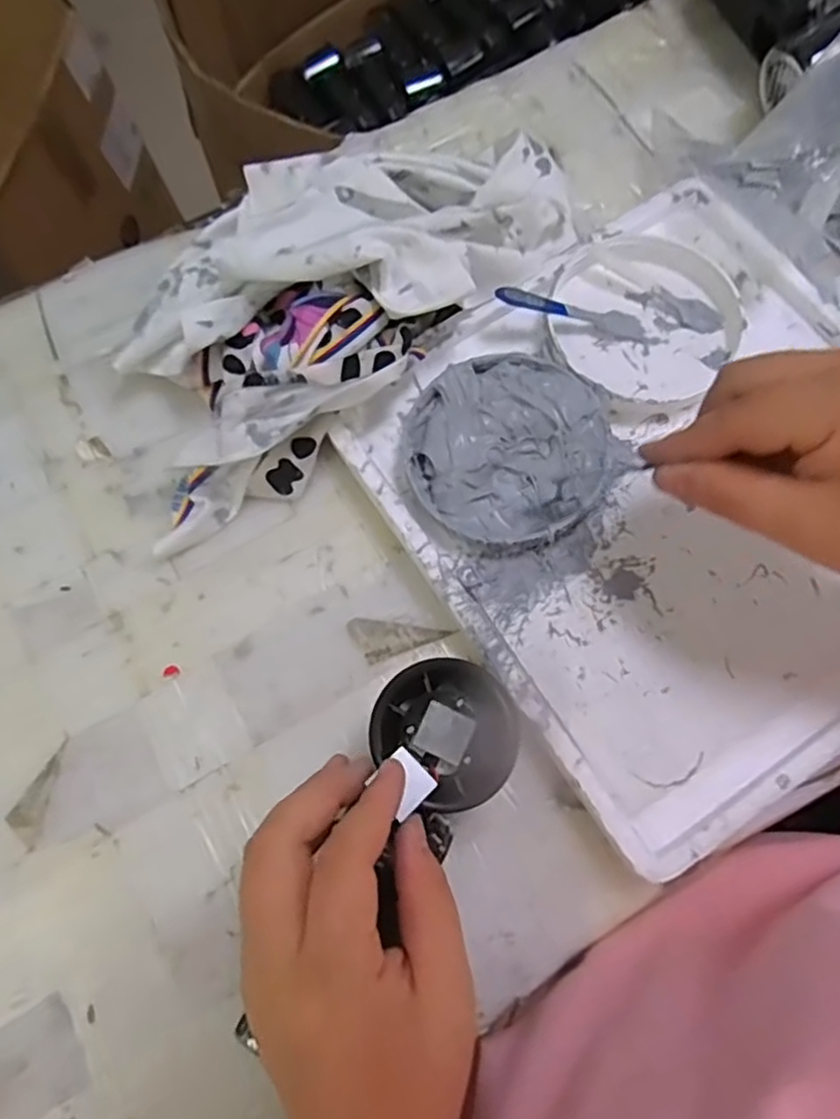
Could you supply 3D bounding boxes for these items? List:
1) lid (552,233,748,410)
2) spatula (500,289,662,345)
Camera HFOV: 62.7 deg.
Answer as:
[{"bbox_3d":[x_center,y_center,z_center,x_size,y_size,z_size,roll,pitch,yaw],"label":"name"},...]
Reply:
[{"bbox_3d":[0.118,-0.127,0.365,0.093,0.020,0.093,0,74,1],"label":"lid"},{"bbox_3d":[0.083,-0.128,0.357,0.090,0.008,0.017,10,74,-13],"label":"spatula"}]

